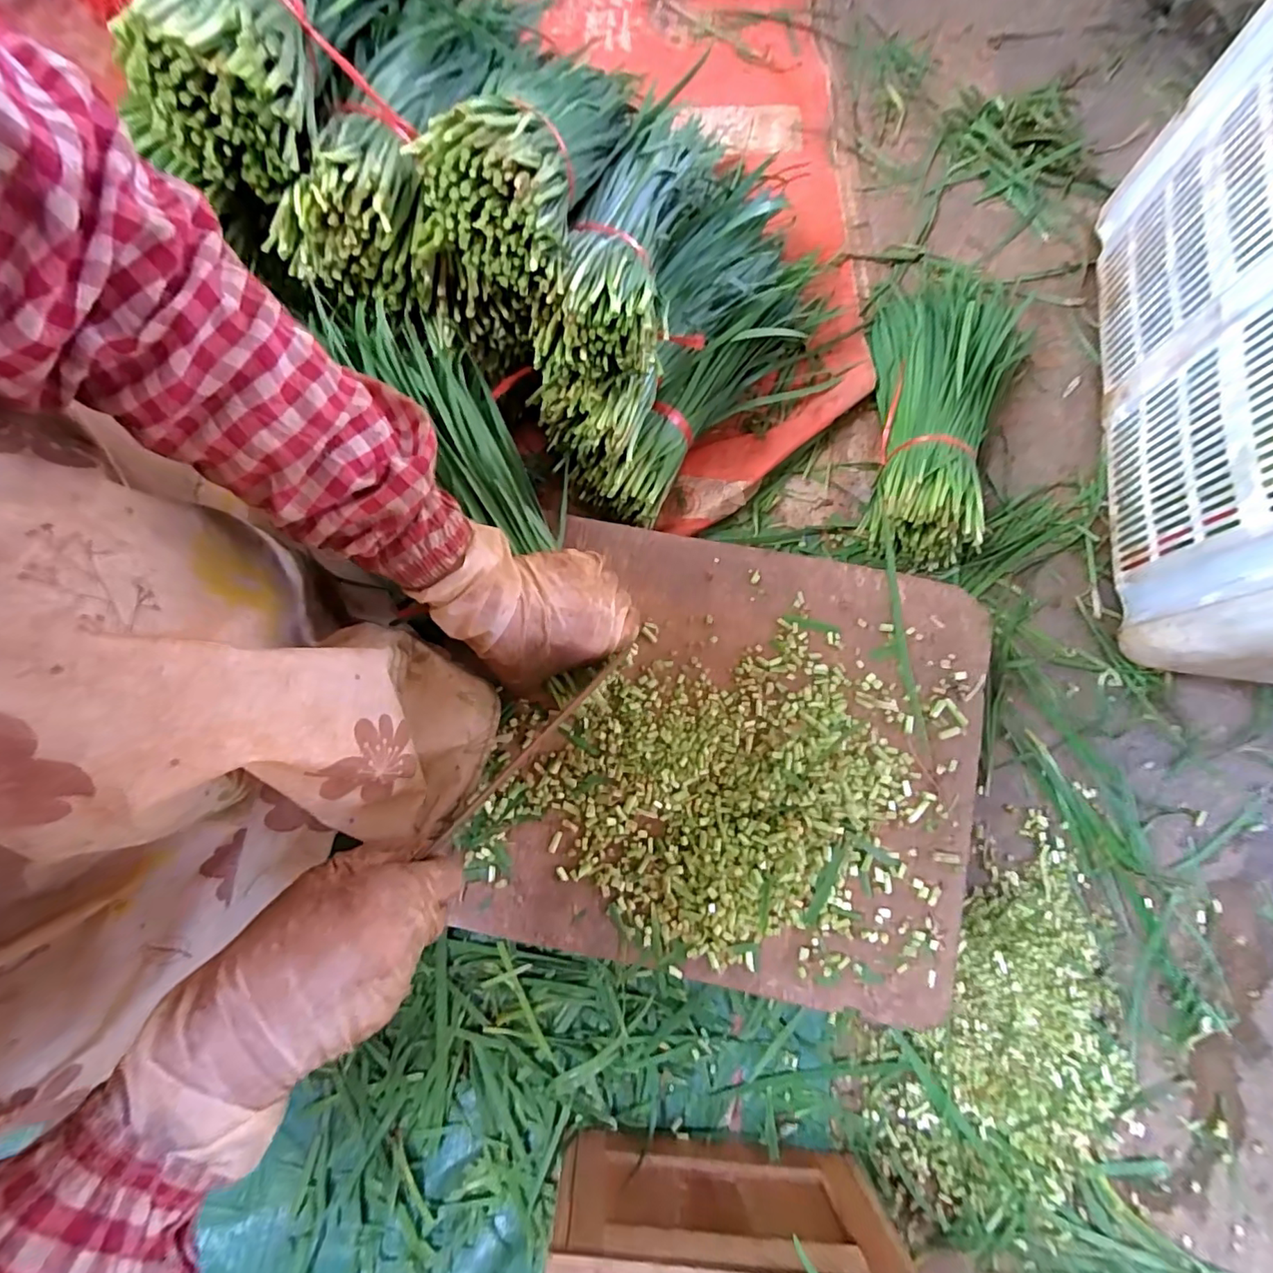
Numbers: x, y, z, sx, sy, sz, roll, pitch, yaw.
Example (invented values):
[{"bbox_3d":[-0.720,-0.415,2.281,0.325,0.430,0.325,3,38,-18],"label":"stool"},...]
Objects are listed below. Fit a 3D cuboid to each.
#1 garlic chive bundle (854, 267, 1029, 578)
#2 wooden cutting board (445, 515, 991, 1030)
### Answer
[{"bbox_3d":[0.330,-0.272,0.601,0.154,0.100,0.392,17,79,2],"label":"garlic chive bundle"},{"bbox_3d":[0.083,0.091,0.420,0.352,0.021,0.323,12,79,1],"label":"wooden cutting board"}]

